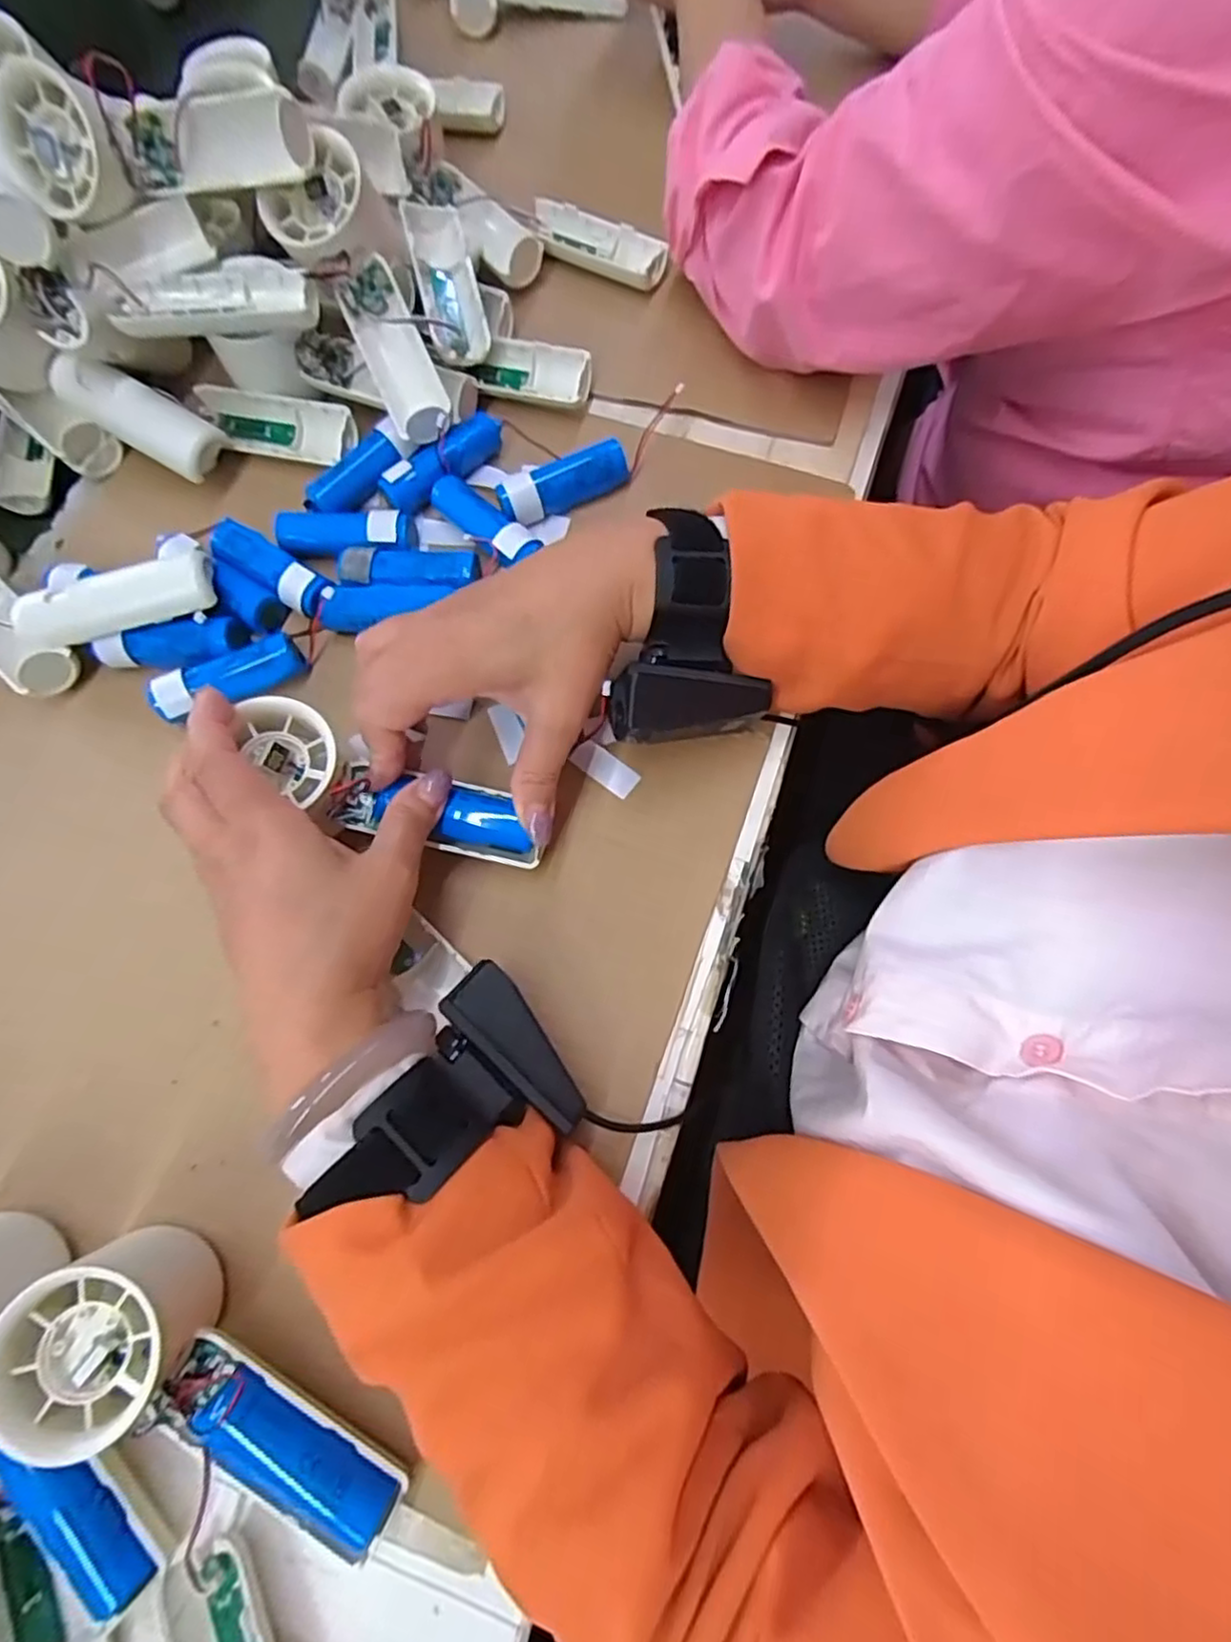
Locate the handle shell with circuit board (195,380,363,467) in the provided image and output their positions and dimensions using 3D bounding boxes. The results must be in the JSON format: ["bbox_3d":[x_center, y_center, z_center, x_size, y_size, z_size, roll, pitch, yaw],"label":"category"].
[{"bbox_3d":[-0.196,-0.227,0.396,0.098,0.017,0.033,15,75,6],"label":"handle shell with circuit board"}]

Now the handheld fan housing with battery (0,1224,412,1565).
[{"bbox_3d":[-0.143,0.206,0.251,0.143,0.056,0.056,22,76,8],"label":"handheld fan housing with battery"}]

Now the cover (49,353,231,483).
[{"bbox_3d":[-0.263,-0.221,0.382,0.087,0.030,0.031,28,76,-8],"label":"cover"}]

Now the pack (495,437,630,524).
[{"bbox_3d":[-0.029,-0.185,0.381,0.073,0.025,0.021,-28,75,-6],"label":"pack"}]

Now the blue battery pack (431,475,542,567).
[{"bbox_3d":[-0.070,-0.159,0.373,0.021,0.021,0.068,-44,77,-10],"label":"blue battery pack"}]

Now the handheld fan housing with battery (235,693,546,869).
[{"bbox_3d":[-0.101,-0.012,0.314,0.140,0.022,0.039,23,75,-4],"label":"handheld fan housing with battery"}]

